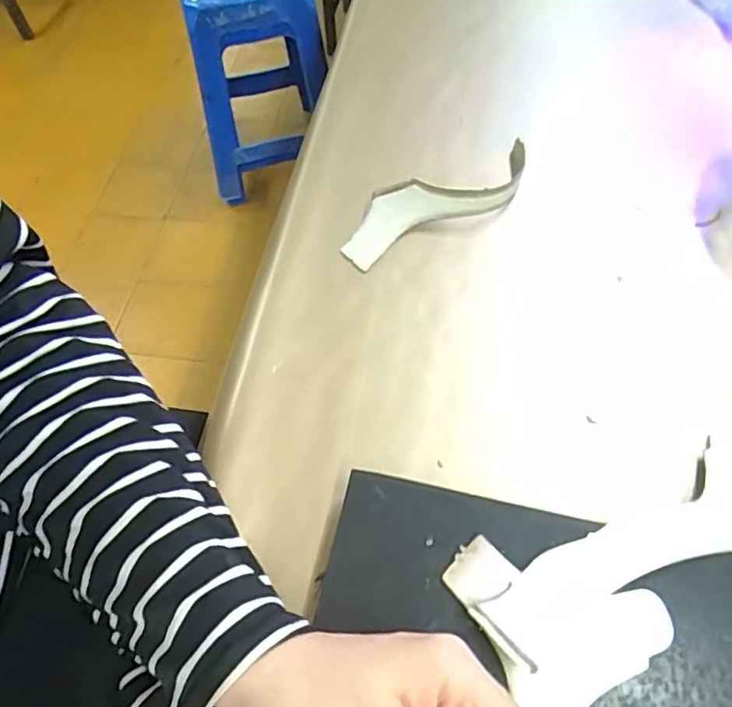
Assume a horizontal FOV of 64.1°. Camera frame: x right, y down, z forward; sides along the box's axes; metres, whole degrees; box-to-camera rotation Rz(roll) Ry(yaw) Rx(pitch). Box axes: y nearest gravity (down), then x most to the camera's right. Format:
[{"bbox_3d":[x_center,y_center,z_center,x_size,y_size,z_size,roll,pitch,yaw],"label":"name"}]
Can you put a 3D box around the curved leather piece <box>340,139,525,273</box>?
[{"bbox_3d":[0.054,-0.112,0.428,0.158,0.026,0.049,-24,60,-11],"label":"curved leather piece"}]

